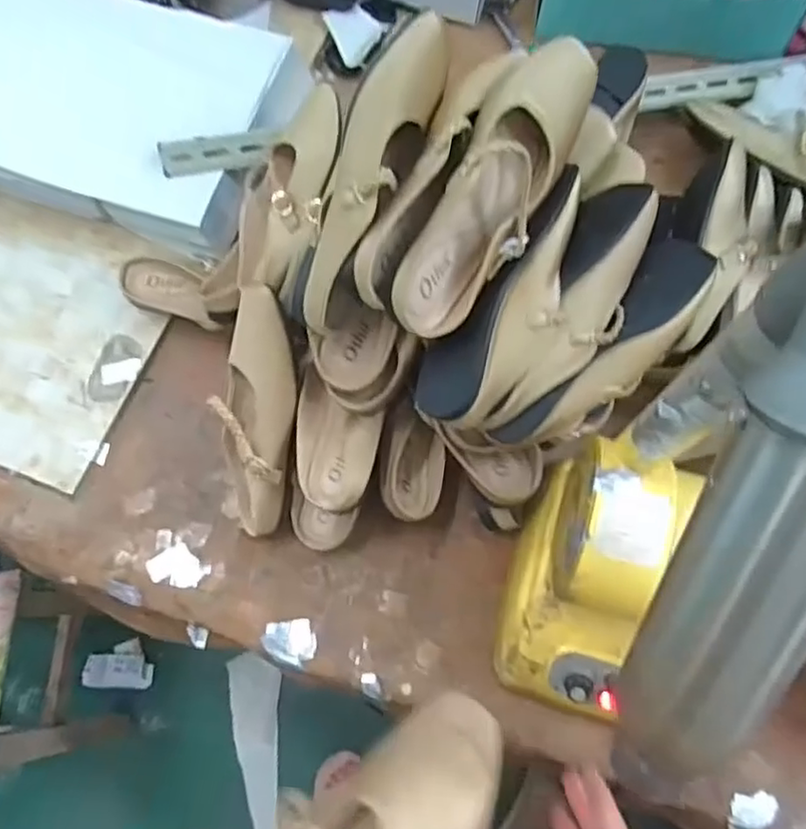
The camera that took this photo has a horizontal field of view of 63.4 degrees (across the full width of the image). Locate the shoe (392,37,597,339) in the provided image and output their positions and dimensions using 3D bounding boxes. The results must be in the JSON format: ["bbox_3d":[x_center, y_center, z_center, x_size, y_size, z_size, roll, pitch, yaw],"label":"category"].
[{"bbox_3d":[0.064,-0.159,0.445,0.069,0.070,0.211,32,95,12],"label":"shoe"}]

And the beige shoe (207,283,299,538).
[{"bbox_3d":[-0.130,0.004,0.575,0.079,0.070,0.228,10,112,6],"label":"beige shoe"}]

